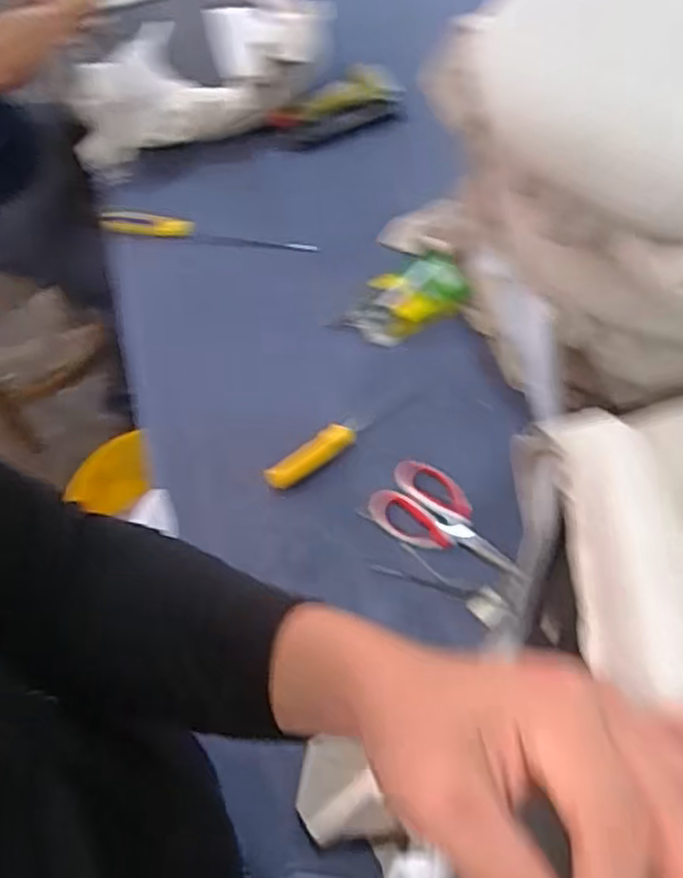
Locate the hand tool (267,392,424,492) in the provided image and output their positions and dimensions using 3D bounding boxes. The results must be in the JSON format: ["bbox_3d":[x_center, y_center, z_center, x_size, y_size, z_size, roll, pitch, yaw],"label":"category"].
[{"bbox_3d":[-0.002,-0.002,0.911,0.211,0.038,0.038,-34,64,-17],"label":"hand tool"}]

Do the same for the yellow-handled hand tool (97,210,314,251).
[{"bbox_3d":[-0.203,-0.321,1.114,0.328,0.035,0.038,7,60,6],"label":"yellow-handled hand tool"}]

